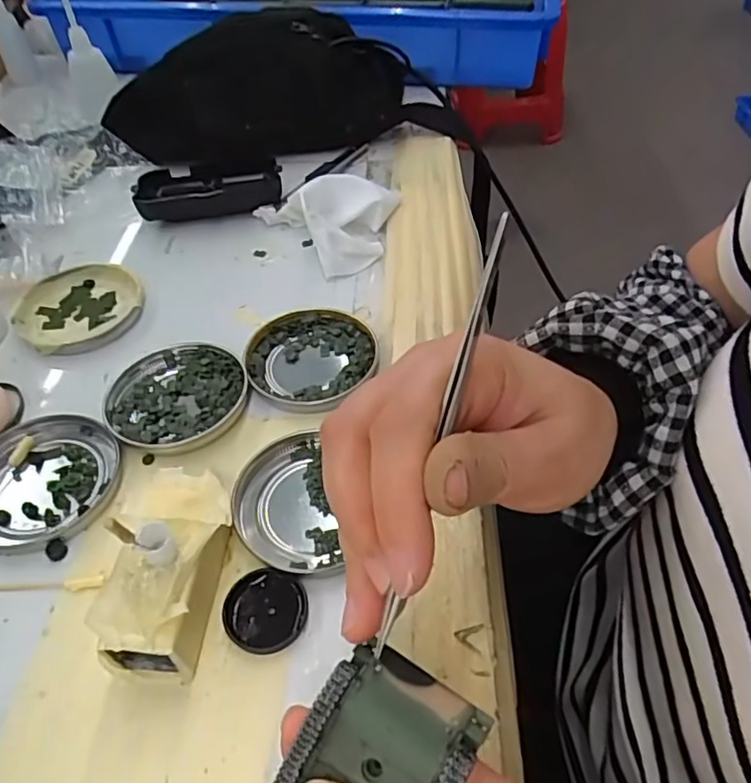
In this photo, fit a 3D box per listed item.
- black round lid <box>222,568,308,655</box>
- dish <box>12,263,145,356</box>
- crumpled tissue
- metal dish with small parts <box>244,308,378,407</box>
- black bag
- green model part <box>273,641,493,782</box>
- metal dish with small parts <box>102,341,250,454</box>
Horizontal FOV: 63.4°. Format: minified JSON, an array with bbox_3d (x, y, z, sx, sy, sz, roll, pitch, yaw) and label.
[{"bbox_3d":[-0.048,0.095,0.265,0.034,0.008,0.034,-1,49,1],"label":"black round lid"},{"bbox_3d":[-0.197,-0.057,0.405,0.077,0.011,0.077,-1,49,1],"label":"dish"},{"bbox_3d":[-0.024,-0.138,0.449,0.093,0.035,0.100,-29,54,-21],"label":"crumpled tissue"},{"bbox_3d":[-0.038,-0.022,0.367,0.078,0.007,0.072,-1,49,1],"label":"metal dish with small parts"},{"bbox_3d":[-0.073,-0.274,0.526,0.292,0.091,0.114,0,49,3],"label":"black bag"},{"bbox_3d":[-0.010,0.122,0.165,0.043,0.019,0.094,29,91,25],"label":"green model part"},{"bbox_3d":[-0.114,0.001,0.349,0.077,0.009,0.076,-1,49,1],"label":"metal dish with small parts"}]

